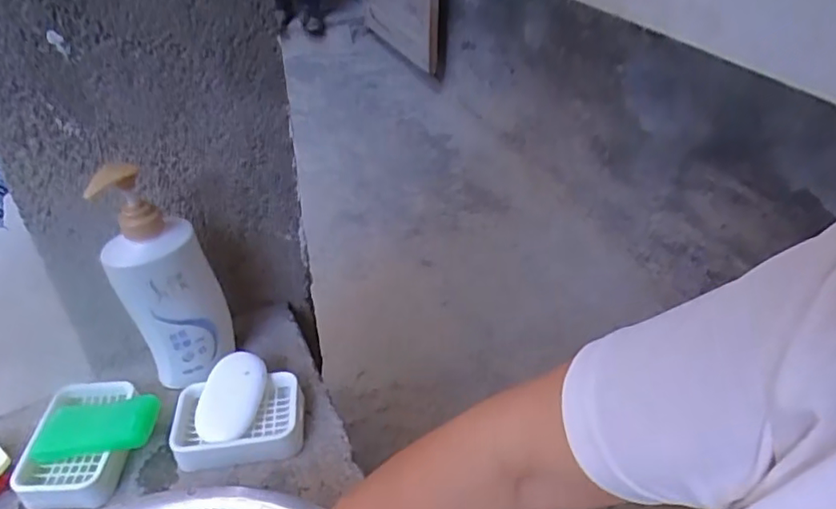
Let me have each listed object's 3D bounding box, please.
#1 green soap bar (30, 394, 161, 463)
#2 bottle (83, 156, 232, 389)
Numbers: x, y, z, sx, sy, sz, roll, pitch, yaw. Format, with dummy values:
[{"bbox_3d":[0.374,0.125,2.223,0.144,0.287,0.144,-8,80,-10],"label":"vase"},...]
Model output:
[{"bbox_3d":[-0.294,0.157,0.543,0.106,0.027,0.049,-2,41,1],"label":"green soap bar"},{"bbox_3d":[-0.239,0.024,0.565,0.095,0.235,0.053,-16,42,-24],"label":"bottle"}]

